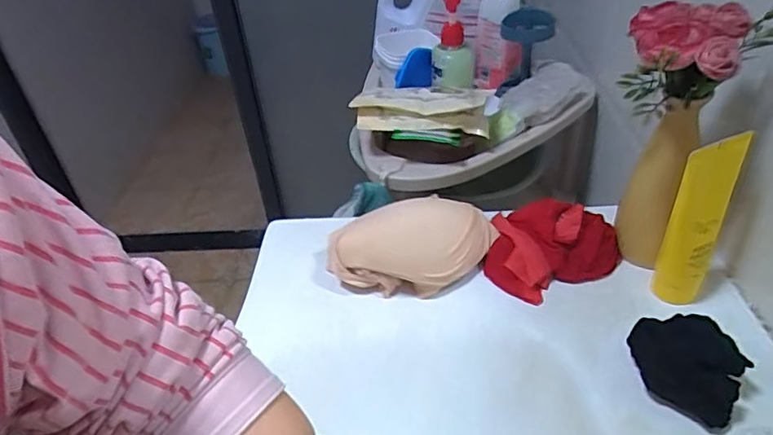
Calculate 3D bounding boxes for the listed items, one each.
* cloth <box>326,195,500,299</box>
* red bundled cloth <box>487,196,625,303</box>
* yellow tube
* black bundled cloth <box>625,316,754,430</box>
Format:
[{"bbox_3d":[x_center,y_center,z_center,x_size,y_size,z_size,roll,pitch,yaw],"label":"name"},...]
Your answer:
[{"bbox_3d":[0.025,0.027,0.534,0.158,0.059,0.102,-17,44,-18],"label":"cloth"},{"bbox_3d":[0.155,0.025,0.523,0.123,0.051,0.092,-16,43,-16],"label":"red bundled cloth"},{"bbox_3d":[0.249,0.007,0.440,0.044,0.153,0.035,23,46,25],"label":"yellow tube"},{"bbox_3d":[0.224,0.107,0.408,0.080,0.043,0.063,31,50,31],"label":"black bundled cloth"}]

